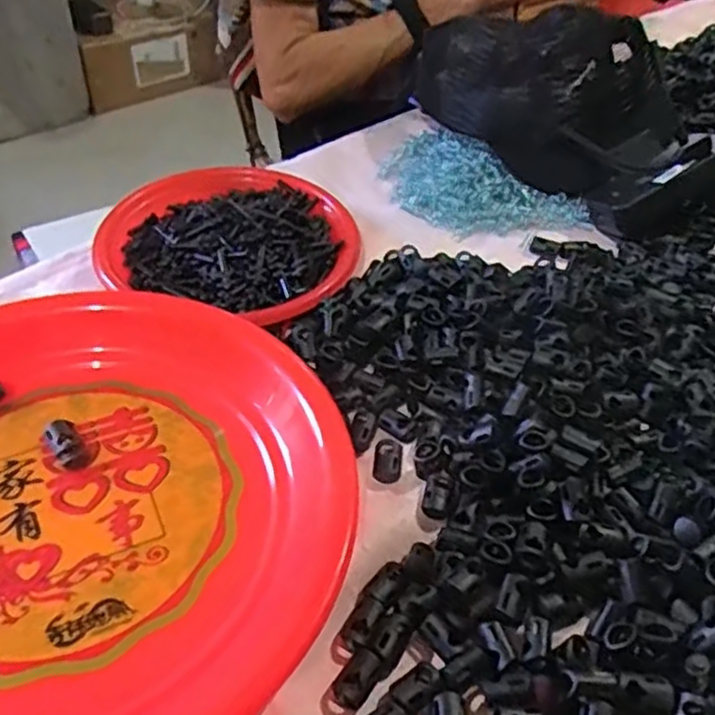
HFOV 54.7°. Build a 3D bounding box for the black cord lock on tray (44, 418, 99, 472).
[{"bbox_3d":[-0.140,0.043,0.339,0.019,0.010,0.027,-30,53,-28],"label":"black cord lock on tray"}]

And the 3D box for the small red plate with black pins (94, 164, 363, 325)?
[{"bbox_3d":[-0.078,-0.082,0.460,0.158,0.029,0.137,17,46,14],"label":"small red plate with black pins"}]

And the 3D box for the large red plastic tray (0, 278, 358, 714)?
[{"bbox_3d":[-0.134,0.057,0.316,0.251,0.021,0.259,0,45,-2],"label":"large red plastic tray"}]

